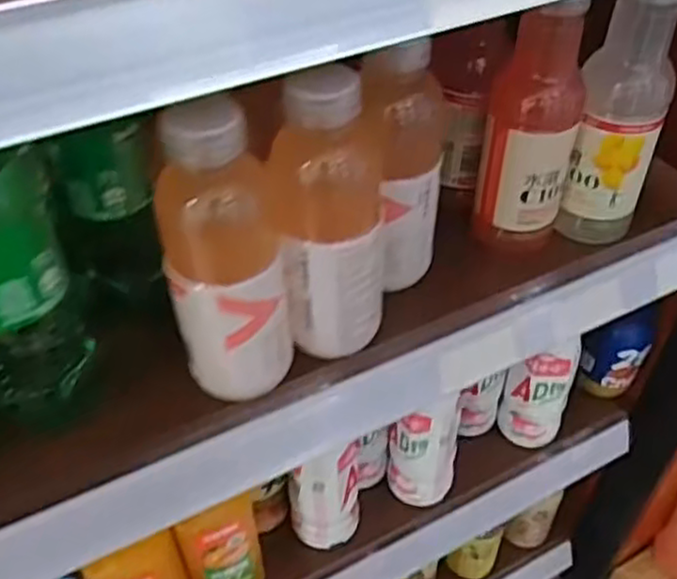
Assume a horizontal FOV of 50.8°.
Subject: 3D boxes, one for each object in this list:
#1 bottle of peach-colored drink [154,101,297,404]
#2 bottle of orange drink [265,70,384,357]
[{"bbox_3d":[-0.062,-0.018,0.392,0.063,0.173,0.054,-8,45,-7],"label":"bottle of peach-colored drink"},{"bbox_3d":[-0.005,-0.045,0.422,0.061,0.177,0.063,-3,44,-2],"label":"bottle of orange drink"}]

